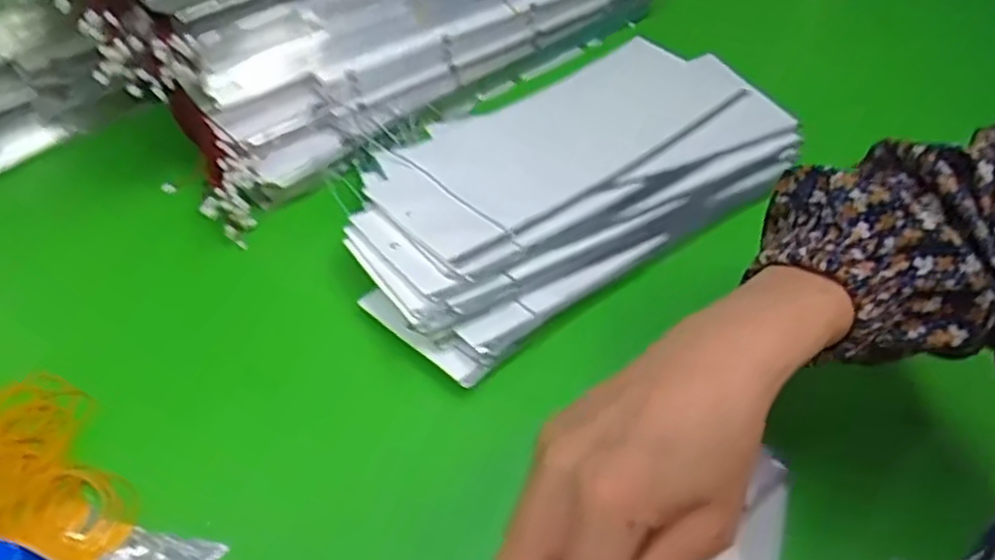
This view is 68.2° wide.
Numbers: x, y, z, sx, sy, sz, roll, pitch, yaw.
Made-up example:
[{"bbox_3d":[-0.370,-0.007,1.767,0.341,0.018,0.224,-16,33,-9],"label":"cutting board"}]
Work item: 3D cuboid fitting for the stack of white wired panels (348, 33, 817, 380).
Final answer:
[{"bbox_3d":[0.049,-0.069,0.537,0.330,0.058,0.172,-29,58,-24],"label":"stack of white wired panels"}]

